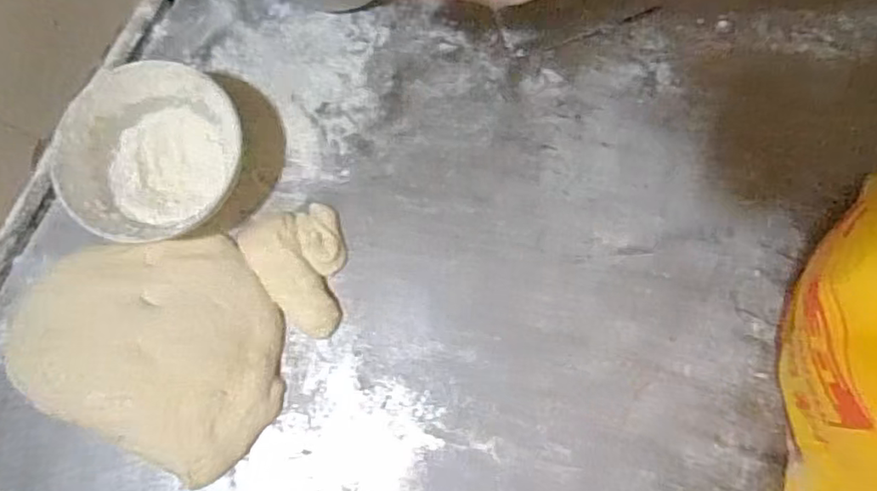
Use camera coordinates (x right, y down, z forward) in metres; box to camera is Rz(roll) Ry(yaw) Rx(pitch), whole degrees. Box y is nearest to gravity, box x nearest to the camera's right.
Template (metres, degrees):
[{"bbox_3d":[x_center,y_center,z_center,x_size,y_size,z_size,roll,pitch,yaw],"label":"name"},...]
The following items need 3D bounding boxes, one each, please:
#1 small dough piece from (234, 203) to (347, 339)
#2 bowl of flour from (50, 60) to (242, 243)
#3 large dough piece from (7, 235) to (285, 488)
[{"bbox_3d":[-0.137,0.025,0.585,0.095,0.030,0.127,-16,79,-2],"label":"small dough piece"},{"bbox_3d":[-0.266,-0.083,0.583,0.157,0.082,0.167,32,81,7],"label":"bowl of flour"},{"bbox_3d":[-0.263,0.084,0.568,0.253,0.042,0.209,25,80,6],"label":"large dough piece"}]

